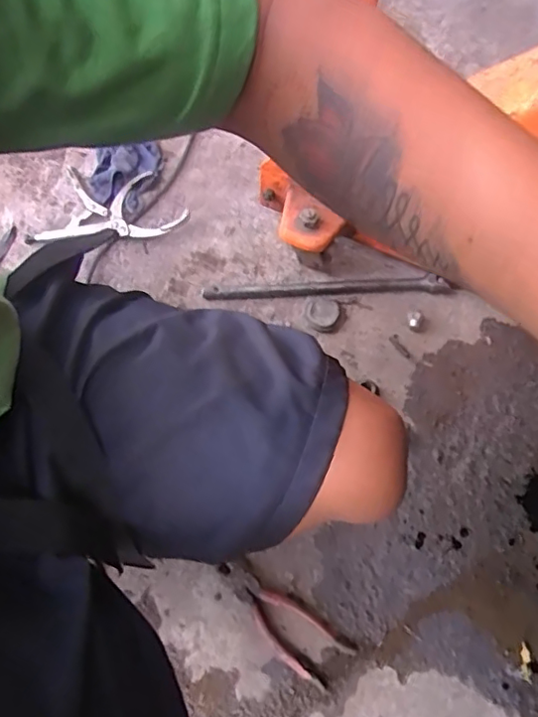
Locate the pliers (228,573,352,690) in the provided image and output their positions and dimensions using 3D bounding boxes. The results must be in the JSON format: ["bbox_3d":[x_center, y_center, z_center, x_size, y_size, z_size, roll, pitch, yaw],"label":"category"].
[{"bbox_3d":[0.014,0.301,0.651,0.157,0.012,0.057,36,71,15],"label":"pliers"}]

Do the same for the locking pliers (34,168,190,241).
[{"bbox_3d":[-0.237,-0.239,0.883,0.229,0.028,0.119,3,66,2],"label":"locking pliers"}]

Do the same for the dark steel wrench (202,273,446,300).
[{"bbox_3d":[0.075,-0.103,0.829,0.336,0.009,0.020,-2,81,3],"label":"dark steel wrench"}]

